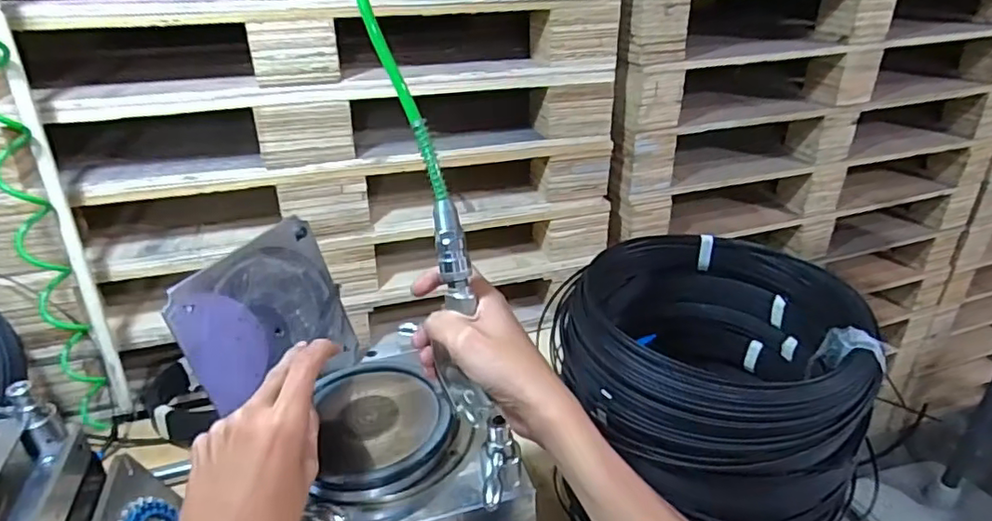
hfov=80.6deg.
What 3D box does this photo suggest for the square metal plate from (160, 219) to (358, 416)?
[{"bbox_3d":[-0.202,0.062,0.543,0.010,0.165,0.166,-2,27,29],"label":"square metal plate"}]

